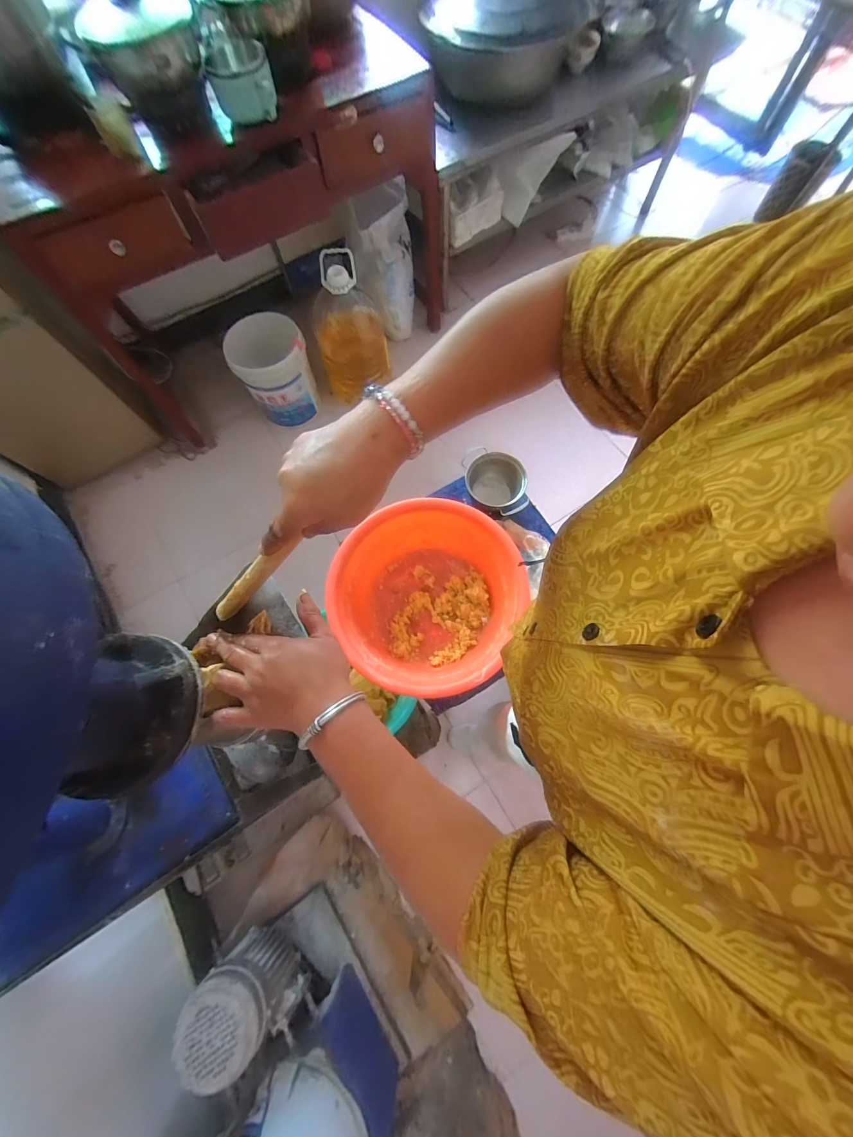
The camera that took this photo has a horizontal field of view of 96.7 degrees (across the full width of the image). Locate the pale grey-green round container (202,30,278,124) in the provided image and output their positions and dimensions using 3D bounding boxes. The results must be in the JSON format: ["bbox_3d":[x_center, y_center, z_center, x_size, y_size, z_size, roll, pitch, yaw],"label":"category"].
[{"bbox_3d":[-0.496,-1.318,1.018,0.162,0.117,0.150,-13,71,-2],"label":"pale grey-green round container"}]

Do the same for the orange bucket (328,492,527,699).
[{"bbox_3d":[0.015,0.078,0.901,0.378,0.183,0.422,39,77,14],"label":"orange bucket"}]

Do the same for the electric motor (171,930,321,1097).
[{"bbox_3d":[-0.390,0.985,0.870,0.225,0.279,0.150,33,75,13],"label":"electric motor"}]

